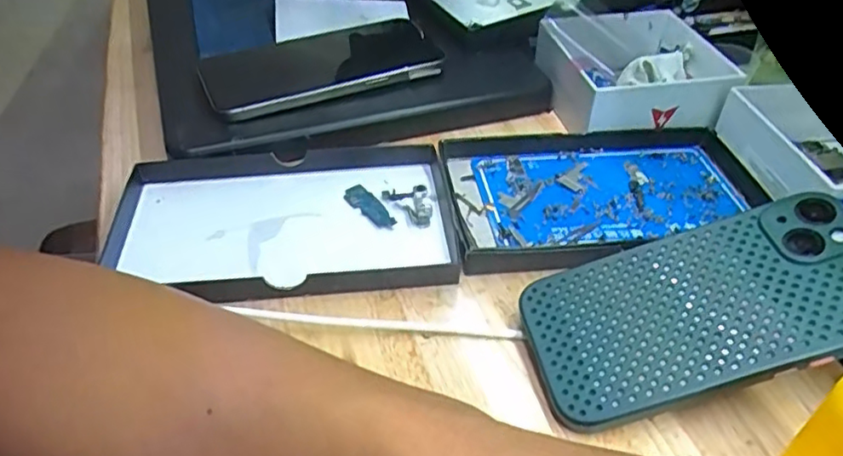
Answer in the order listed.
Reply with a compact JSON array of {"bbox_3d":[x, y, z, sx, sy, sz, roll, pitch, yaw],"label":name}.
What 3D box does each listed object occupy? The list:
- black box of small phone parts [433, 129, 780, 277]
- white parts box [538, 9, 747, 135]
[{"bbox_3d":[0.104,-0.022,0.358,0.175,0.015,0.109,-3,42,-4],"label":"black box of small phone parts"},{"bbox_3d":[0.143,-0.105,0.422,0.118,0.037,0.104,-7,42,-9],"label":"white parts box"}]

